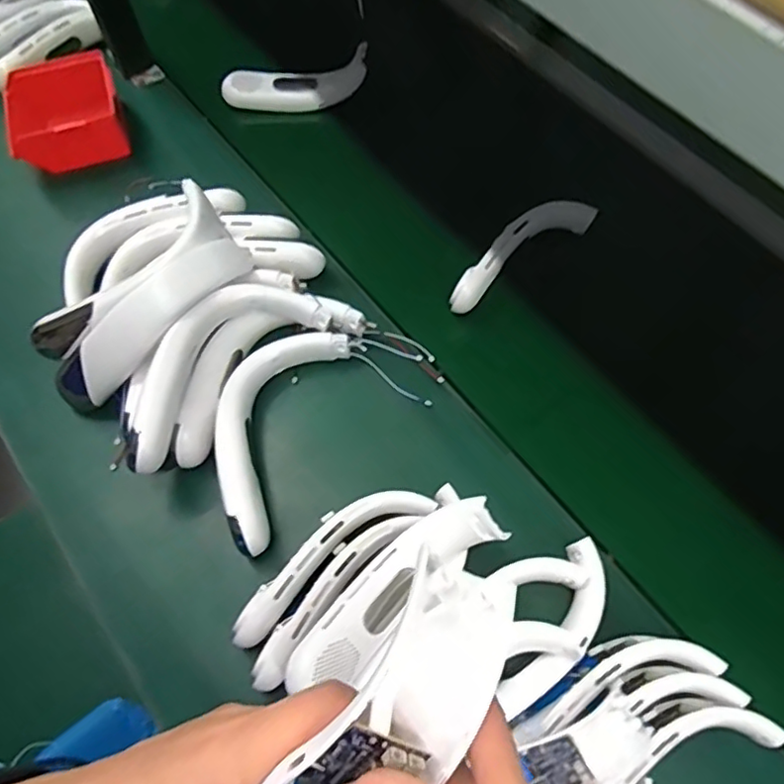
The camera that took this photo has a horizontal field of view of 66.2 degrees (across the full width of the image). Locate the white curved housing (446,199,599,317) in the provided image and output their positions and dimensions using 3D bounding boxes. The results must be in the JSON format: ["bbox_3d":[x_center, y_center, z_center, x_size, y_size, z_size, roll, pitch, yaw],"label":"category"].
[{"bbox_3d":[0.136,-0.157,0.659,0.197,0.032,0.044,-35,69,-14],"label":"white curved housing"}]

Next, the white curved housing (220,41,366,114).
[{"bbox_3d":[-0.126,-0.399,0.782,0.186,0.062,0.029,-5,65,-1],"label":"white curved housing"}]

